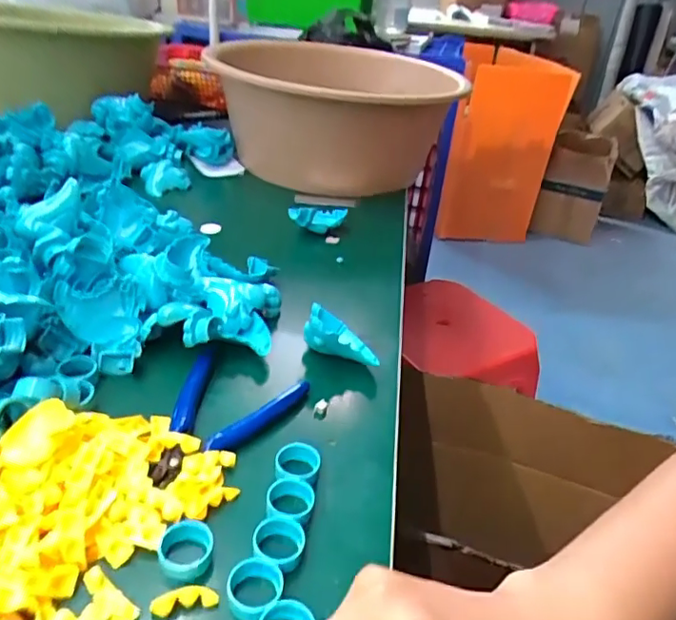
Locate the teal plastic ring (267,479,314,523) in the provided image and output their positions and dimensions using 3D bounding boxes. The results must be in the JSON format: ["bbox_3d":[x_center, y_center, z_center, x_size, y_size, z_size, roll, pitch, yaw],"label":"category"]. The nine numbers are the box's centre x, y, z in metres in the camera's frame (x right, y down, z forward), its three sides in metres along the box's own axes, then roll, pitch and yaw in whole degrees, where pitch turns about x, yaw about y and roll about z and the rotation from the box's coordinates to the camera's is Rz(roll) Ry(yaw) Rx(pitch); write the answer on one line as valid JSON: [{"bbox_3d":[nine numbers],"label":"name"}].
[{"bbox_3d":[-0.026,0.104,0.299,0.025,0.011,0.026,4,33,-3],"label":"teal plastic ring"}]

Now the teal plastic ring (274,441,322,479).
[{"bbox_3d":[-0.023,0.090,0.321,0.025,0.011,0.027,4,33,-3],"label":"teal plastic ring"}]

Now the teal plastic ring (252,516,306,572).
[{"bbox_3d":[-0.030,0.119,0.278,0.026,0.012,0.027,4,33,-3],"label":"teal plastic ring"}]

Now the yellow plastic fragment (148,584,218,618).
[{"bbox_3d":[-0.070,0.132,0.253,0.029,0.009,0.010,-6,34,-18],"label":"yellow plastic fragment"}]

